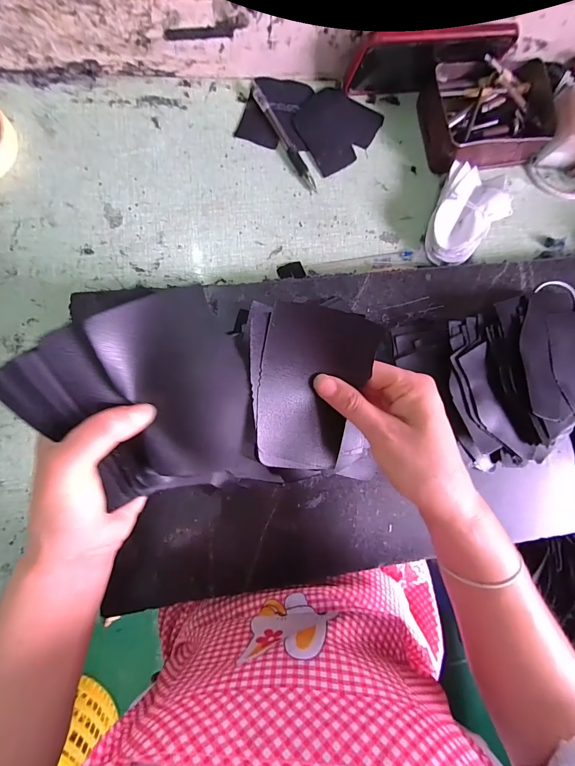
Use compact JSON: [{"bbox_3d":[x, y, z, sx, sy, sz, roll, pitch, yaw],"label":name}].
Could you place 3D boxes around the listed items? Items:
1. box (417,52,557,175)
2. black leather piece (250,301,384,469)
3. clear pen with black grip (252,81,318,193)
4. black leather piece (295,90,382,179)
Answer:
[{"bbox_3d":[0.220,-0.297,0.387,0.140,0.044,0.106,-14,88,-7],"label":"box"},{"bbox_3d":[0.011,0.004,0.235,0.080,0.013,0.108,5,109,-15],"label":"black leather piece"},{"bbox_3d":[-0.004,-0.263,0.379,0.012,0.014,0.125,-33,91,-8],"label":"clear pen with black grip"},{"bbox_3d":[0.052,-0.283,0.392,0.078,0.004,0.096,43,80,-4],"label":"black leather piece"}]

